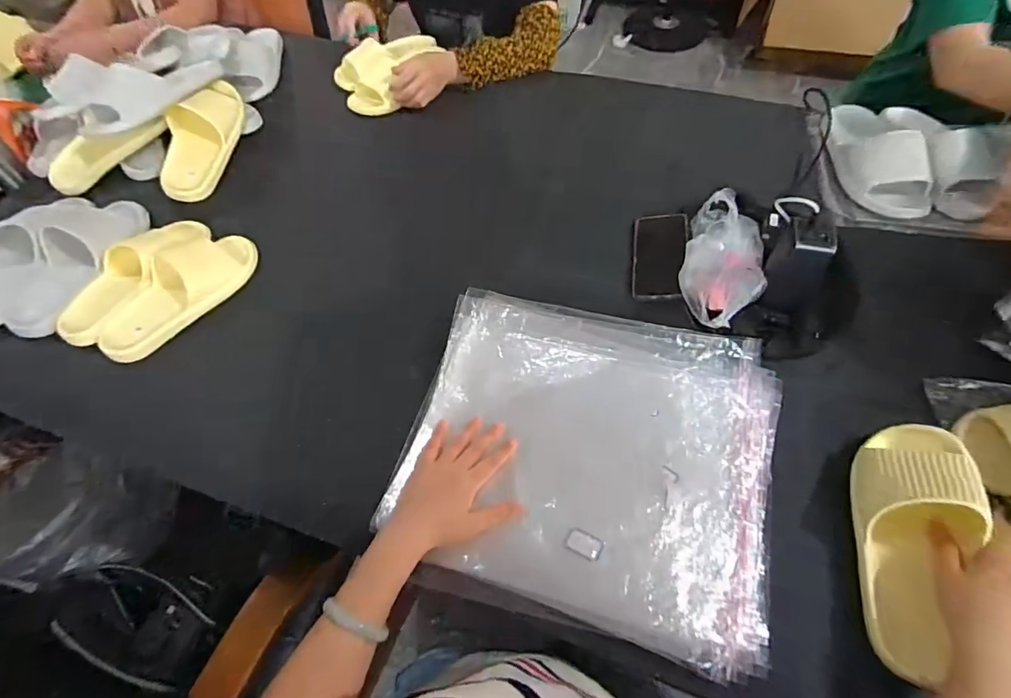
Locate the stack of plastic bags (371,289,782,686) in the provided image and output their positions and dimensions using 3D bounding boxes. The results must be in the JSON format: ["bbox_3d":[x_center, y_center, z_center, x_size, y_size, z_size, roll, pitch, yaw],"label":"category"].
[{"bbox_3d":[0.091,0.111,0.557,0.405,0.040,0.349,14,60,12],"label":"stack of plastic bags"}]

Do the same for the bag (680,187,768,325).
[{"bbox_3d":[0.295,-0.116,0.648,0.103,0.066,0.192,17,61,14],"label":"bag"}]

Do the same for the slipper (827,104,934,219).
[{"bbox_3d":[0.589,-0.303,0.754,0.105,0.061,0.188,-4,58,1],"label":"slipper"}]

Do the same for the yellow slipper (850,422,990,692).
[{"bbox_3d":[0.399,0.183,0.472,0.107,0.054,0.248,-9,54,53],"label":"yellow slipper"}]

